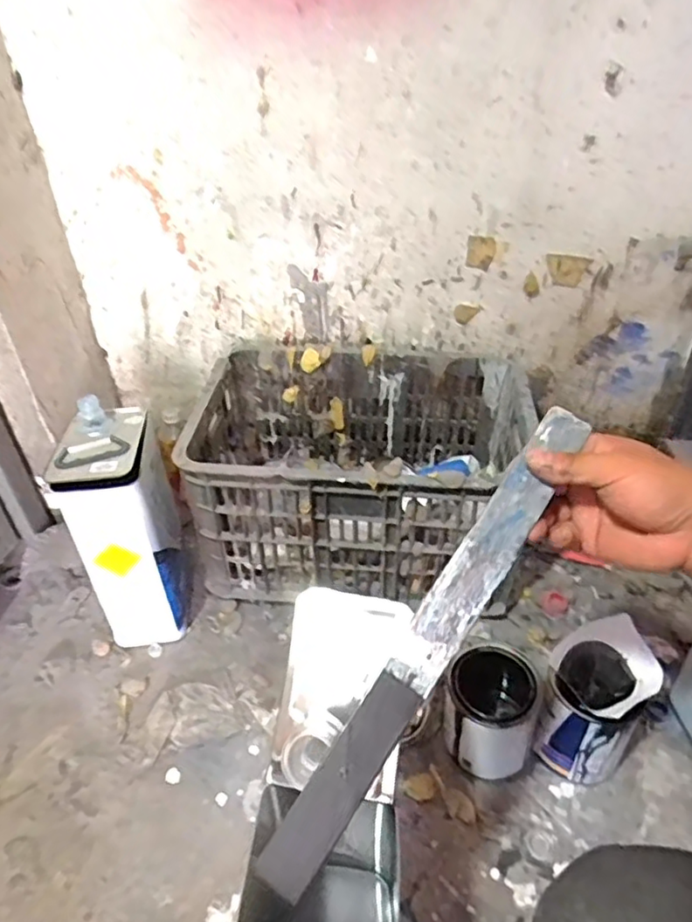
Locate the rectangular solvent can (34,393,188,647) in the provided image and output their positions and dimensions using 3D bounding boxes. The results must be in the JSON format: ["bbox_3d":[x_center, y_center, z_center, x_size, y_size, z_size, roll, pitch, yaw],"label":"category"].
[{"bbox_3d":[-0.303,0.098,0.883,0.113,0.339,0.167,-6,39,-5],"label":"rectangular solvent can"}]

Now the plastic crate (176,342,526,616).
[{"bbox_3d":[0.024,0.006,0.964,0.460,0.242,0.345,3,39,6],"label":"plastic crate"}]

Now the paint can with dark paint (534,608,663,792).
[{"bbox_3d":[0.297,0.284,0.733,0.099,0.150,0.126,29,48,33],"label":"paint can with dark paint"}]

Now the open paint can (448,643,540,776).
[{"bbox_3d":[0.177,0.299,0.738,0.097,0.129,0.103,-1,39,1],"label":"open paint can"}]

